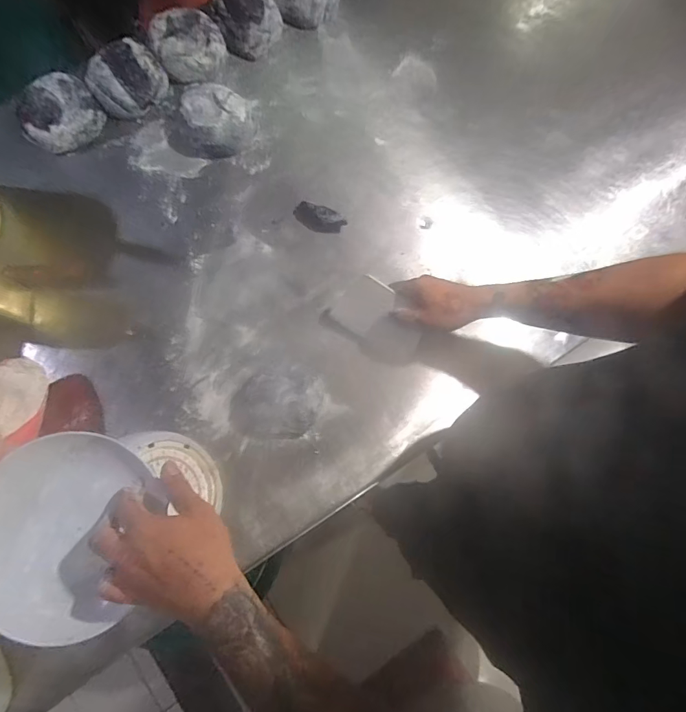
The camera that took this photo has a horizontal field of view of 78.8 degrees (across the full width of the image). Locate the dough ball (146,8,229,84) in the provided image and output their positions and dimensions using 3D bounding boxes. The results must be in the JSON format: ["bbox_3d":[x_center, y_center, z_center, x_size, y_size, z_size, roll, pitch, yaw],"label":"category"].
[{"bbox_3d":[-0.260,-0.525,0.704,0.117,0.045,0.110,0,79,-1],"label":"dough ball"}]

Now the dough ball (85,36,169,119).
[{"bbox_3d":[-0.358,-0.461,0.696,0.120,0.049,0.106,-44,83,-8],"label":"dough ball"}]

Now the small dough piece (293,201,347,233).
[{"bbox_3d":[-0.038,-0.219,0.658,0.082,0.025,0.033,27,80,4],"label":"small dough piece"}]

